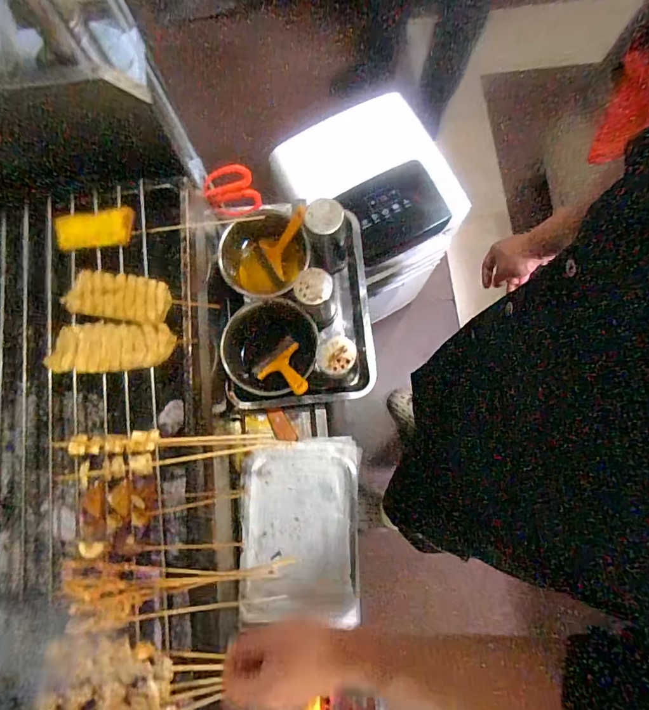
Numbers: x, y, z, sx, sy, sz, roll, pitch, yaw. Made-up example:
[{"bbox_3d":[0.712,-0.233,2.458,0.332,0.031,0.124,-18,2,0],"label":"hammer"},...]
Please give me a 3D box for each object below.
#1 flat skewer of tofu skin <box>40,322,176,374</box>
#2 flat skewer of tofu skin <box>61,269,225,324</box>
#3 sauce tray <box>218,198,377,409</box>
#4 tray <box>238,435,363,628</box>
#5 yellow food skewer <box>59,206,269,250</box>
[{"bbox_3d":[-0.292,-0.012,0.608,0.175,0.025,0.067,1,79,1],"label":"flat skewer of tofu skin"},{"bbox_3d":[-0.255,-0.077,0.618,0.206,0.018,0.063,9,79,2],"label":"flat skewer of tofu skin"},{"bbox_3d":[-0.047,-0.079,0.770,0.244,0.177,0.313,-4,79,0],"label":"sauce tray"},{"bbox_3d":[-0.040,0.283,0.736,0.195,0.032,0.287,0,79,1],"label":"tray"},{"bbox_3d":[-0.238,-0.194,0.639,0.285,0.018,0.053,-8,79,-1],"label":"yellow food skewer"}]

